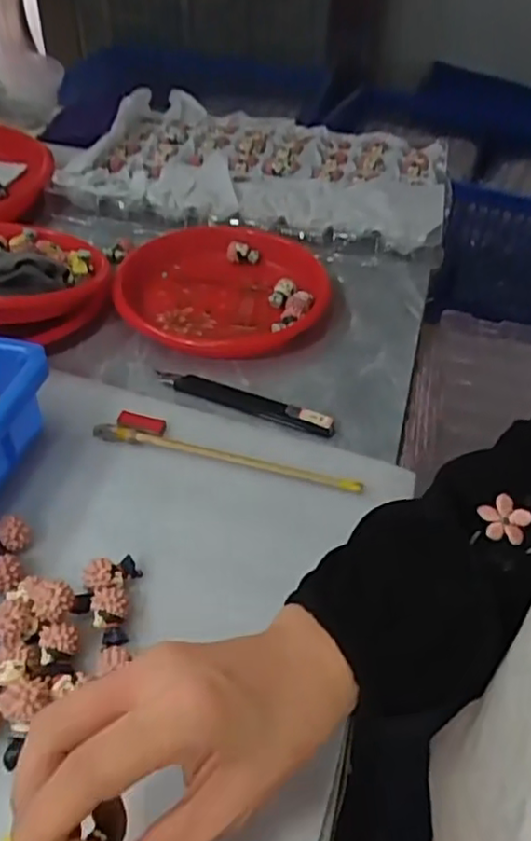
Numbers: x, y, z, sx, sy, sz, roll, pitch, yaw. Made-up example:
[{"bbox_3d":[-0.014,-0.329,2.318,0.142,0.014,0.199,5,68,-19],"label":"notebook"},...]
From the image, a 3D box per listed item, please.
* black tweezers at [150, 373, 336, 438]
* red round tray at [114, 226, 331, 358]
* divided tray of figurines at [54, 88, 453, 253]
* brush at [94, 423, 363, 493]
[{"bbox_3d":[-0.017,-0.016,0.469,0.138,0.010,0.018,19,46,15],"label":"black tweezers"},{"bbox_3d":[-0.035,-0.113,0.561,0.172,0.028,0.173,2,44,-2],"label":"red round tray"},{"bbox_3d":[0.005,-0.281,0.720,0.379,0.057,0.260,11,44,7],"label":"divided tray of figurines"},{"bbox_3d":[-0.027,0.025,0.427,0.180,0.009,0.008,12,44,9],"label":"brush"}]

